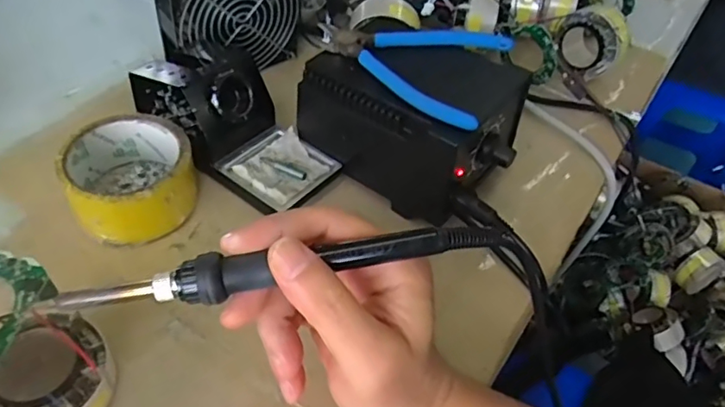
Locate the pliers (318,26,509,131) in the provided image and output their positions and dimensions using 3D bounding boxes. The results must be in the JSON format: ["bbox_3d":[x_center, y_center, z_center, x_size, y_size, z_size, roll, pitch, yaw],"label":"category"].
[{"bbox_3d":[0.037,-0.109,0.412,0.140,0.015,0.107,27,52,17],"label":"pliers"}]

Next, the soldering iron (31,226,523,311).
[{"bbox_3d":[-0.035,0.029,0.246,0.204,0.016,0.017,-9,50,-4],"label":"soldering iron"}]

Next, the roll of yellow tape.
[{"bbox_3d":[-0.163,-0.017,0.397,0.083,0.048,0.084,3,49,-3],"label":"roll of yellow tape"}]

